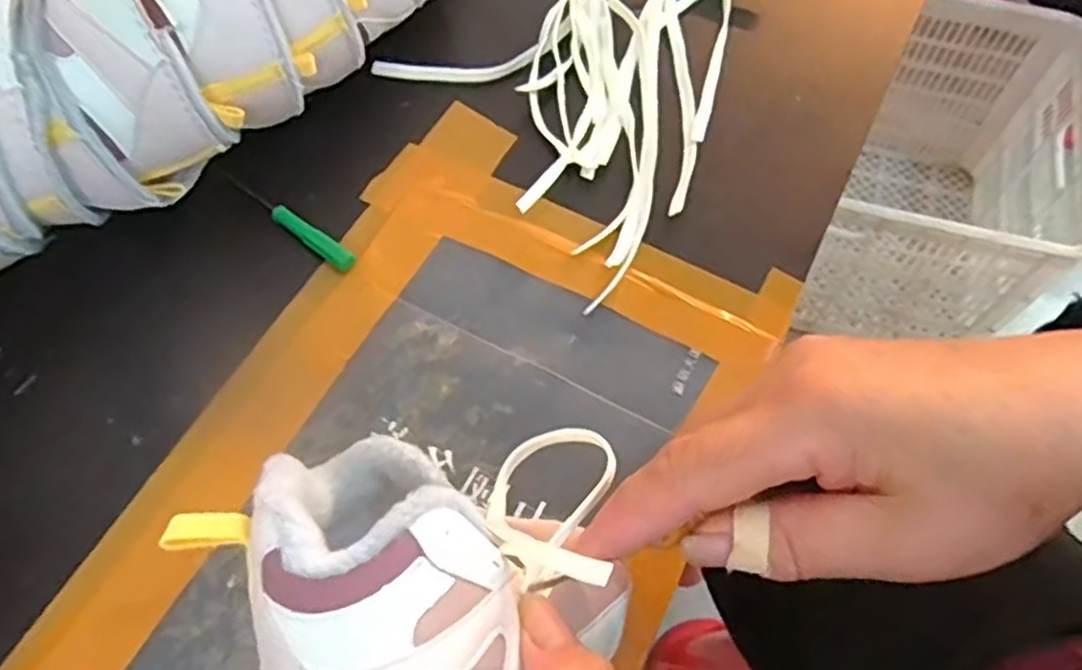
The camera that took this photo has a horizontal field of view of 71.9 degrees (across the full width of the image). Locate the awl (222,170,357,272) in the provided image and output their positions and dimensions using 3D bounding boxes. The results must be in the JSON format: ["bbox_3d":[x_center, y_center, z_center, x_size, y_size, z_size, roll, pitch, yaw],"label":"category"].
[{"bbox_3d":[-0.122,-0.057,0.359,0.086,0.005,0.009,35,69,16],"label":"awl"}]

